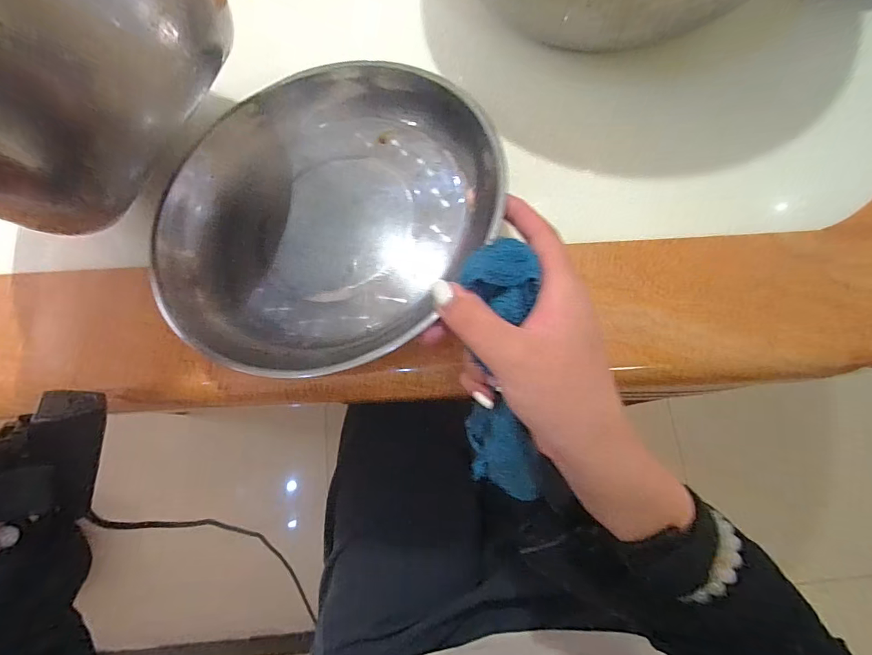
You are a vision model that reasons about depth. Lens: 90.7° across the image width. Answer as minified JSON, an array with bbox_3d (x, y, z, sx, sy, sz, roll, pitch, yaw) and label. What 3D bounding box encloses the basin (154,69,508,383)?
[{"bbox_3d":[-0.076,-0.080,0.276,0.210,0.056,0.203,0,78,1],"label":"basin"}]

